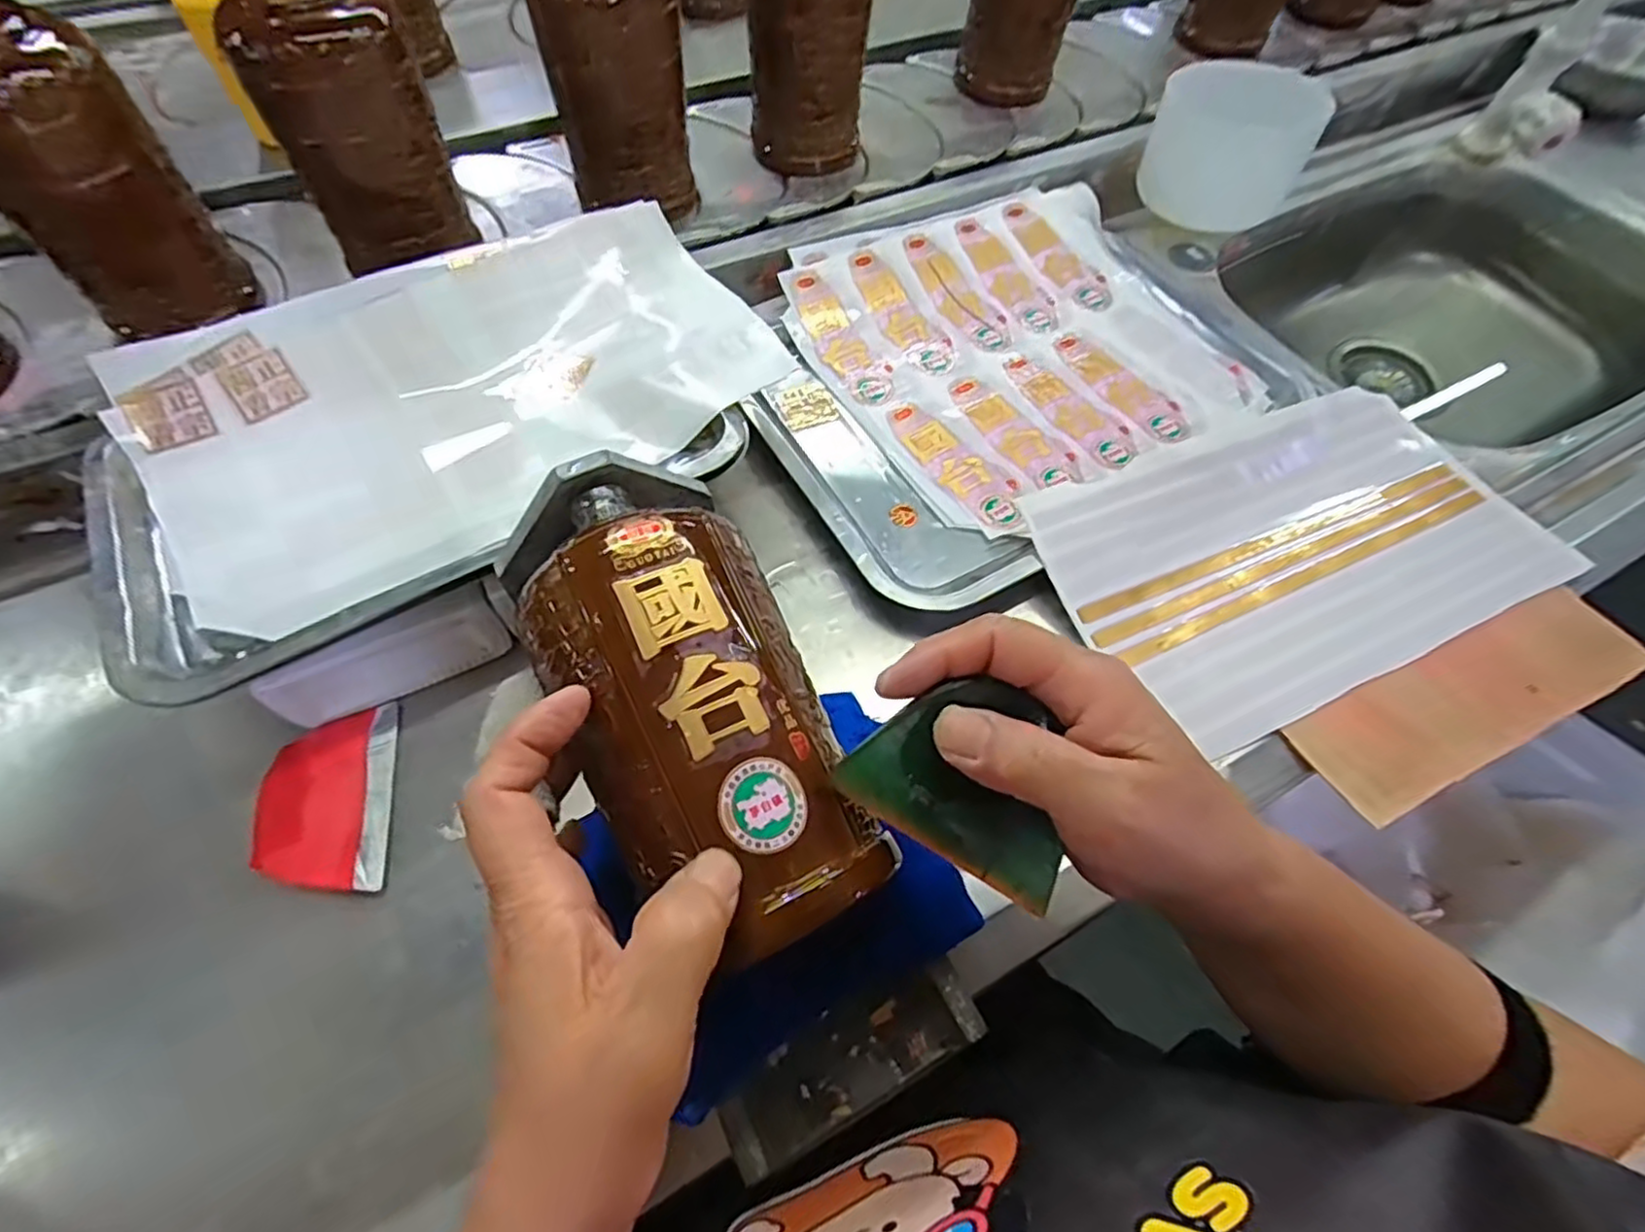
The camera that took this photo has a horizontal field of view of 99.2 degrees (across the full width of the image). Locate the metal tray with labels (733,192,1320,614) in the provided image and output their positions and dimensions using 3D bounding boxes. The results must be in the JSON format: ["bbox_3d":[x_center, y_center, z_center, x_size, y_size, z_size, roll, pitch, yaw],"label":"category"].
[{"bbox_3d":[0.128,-0.190,0.502,0.388,0.025,0.294,-30,68,-18],"label":"metal tray with labels"}]

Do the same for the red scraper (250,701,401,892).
[{"bbox_3d":[-0.236,0.088,0.333,0.055,0.012,0.088,-10,63,-10],"label":"red scraper"}]

